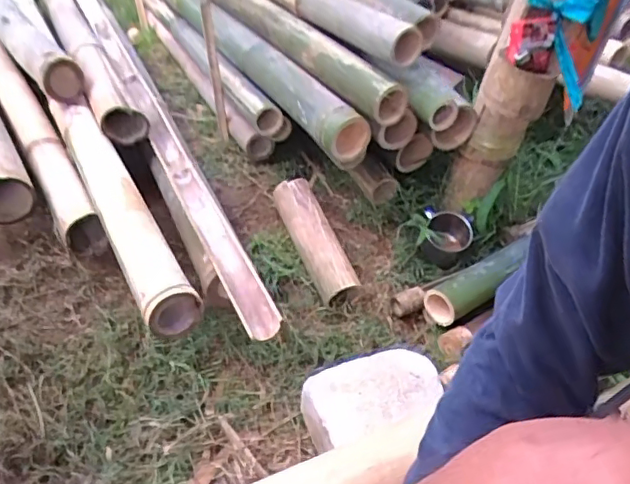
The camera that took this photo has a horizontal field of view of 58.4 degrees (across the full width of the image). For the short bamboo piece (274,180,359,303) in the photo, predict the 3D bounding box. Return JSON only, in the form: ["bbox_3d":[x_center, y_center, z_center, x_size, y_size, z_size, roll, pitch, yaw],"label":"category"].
[{"bbox_3d":[-0.001,-0.011,0.925,0.066,0.038,0.230,-13,59,-20],"label":"short bamboo piece"}]

